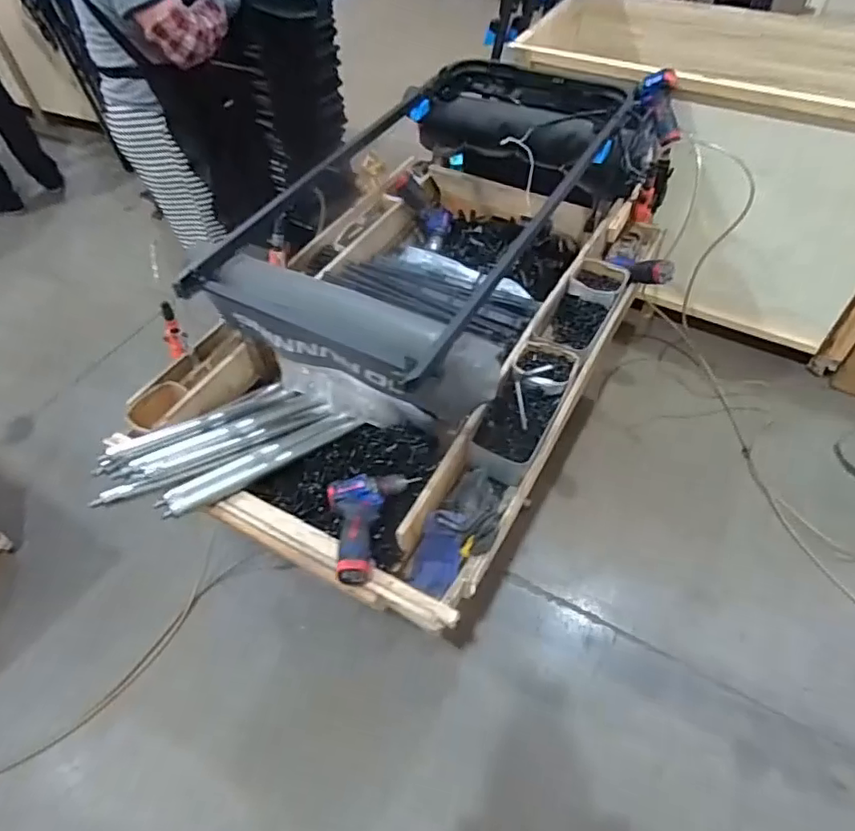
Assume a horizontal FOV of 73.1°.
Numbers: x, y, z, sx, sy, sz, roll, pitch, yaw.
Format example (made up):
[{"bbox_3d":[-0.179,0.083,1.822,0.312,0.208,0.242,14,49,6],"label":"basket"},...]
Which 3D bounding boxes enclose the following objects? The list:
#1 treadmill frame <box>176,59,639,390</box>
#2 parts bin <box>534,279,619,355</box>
[{"bbox_3d":[0.032,-0.474,1.252,0.530,0.155,1.090,23,56,20],"label":"treadmill frame"},{"bbox_3d":[0.329,-0.207,1.303,0.125,0.062,0.220,23,56,20],"label":"parts bin"}]

